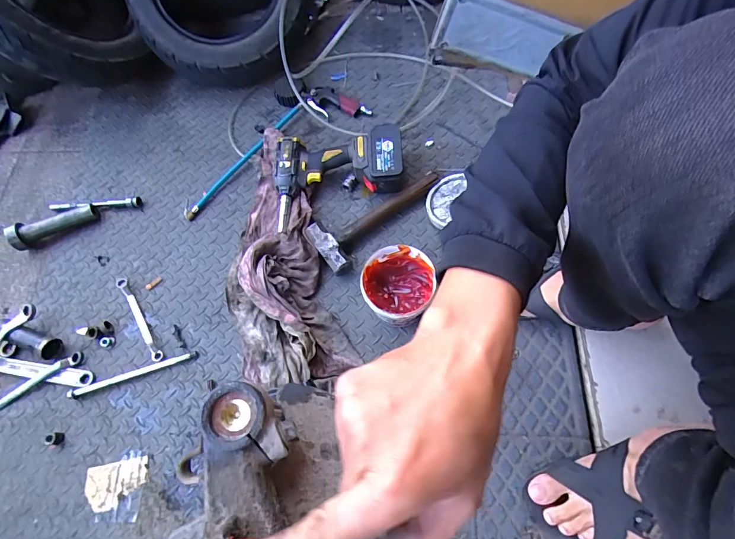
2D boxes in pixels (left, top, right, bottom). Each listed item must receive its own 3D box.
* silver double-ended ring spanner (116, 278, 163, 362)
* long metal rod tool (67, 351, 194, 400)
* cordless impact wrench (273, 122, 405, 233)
[{"bbox_3d":[-0.439,0.092,0.756,0.022,0.017,0.199,-33,71,-12],"label":"silver double-ended ring spanner"},{"bbox_3d":[-0.423,0.190,0.714,0.228,0.015,0.017,-18,68,-6],"label":"long metal rod tool"},{"bbox_3d":[-0.057,-0.184,0.778,0.255,0.104,0.184,-5,68,-1],"label":"cordless impact wrench"}]

